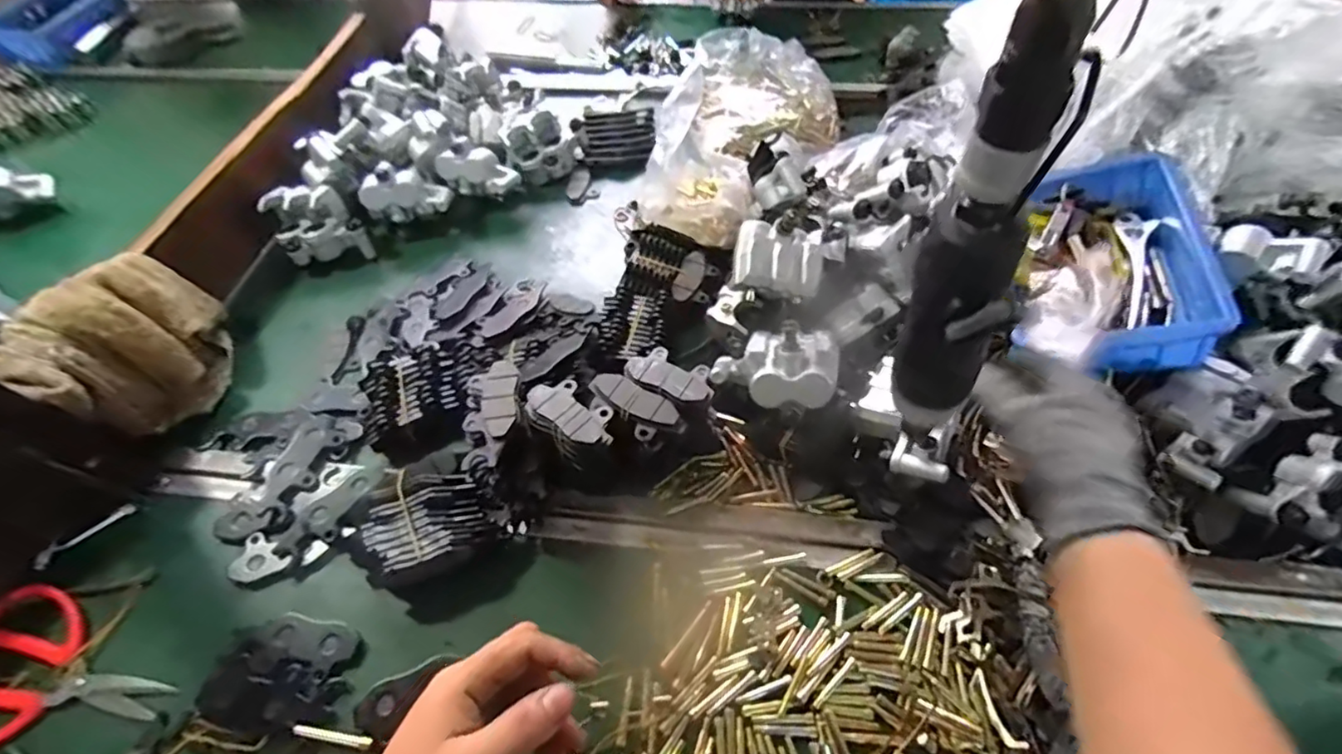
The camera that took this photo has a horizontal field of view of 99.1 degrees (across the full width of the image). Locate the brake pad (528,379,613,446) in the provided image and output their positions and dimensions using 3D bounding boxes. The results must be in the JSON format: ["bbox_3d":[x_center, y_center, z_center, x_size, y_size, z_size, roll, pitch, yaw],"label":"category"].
[{"bbox_3d":[-0.074,0.024,0.429,0.072,0.012,0.038,32,62,23],"label":"brake pad"}]

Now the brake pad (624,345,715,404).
[{"bbox_3d":[0.002,-0.003,0.456,0.072,0.013,0.041,23,59,18],"label":"brake pad"}]

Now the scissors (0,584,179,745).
[{"bbox_3d":[-0.433,0.212,0.405,0.159,0.022,0.106,5,55,6],"label":"scissors"}]

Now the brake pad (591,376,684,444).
[{"bbox_3d":[-0.028,0.024,0.441,0.077,0.012,0.039,21,58,17],"label":"brake pad"}]

